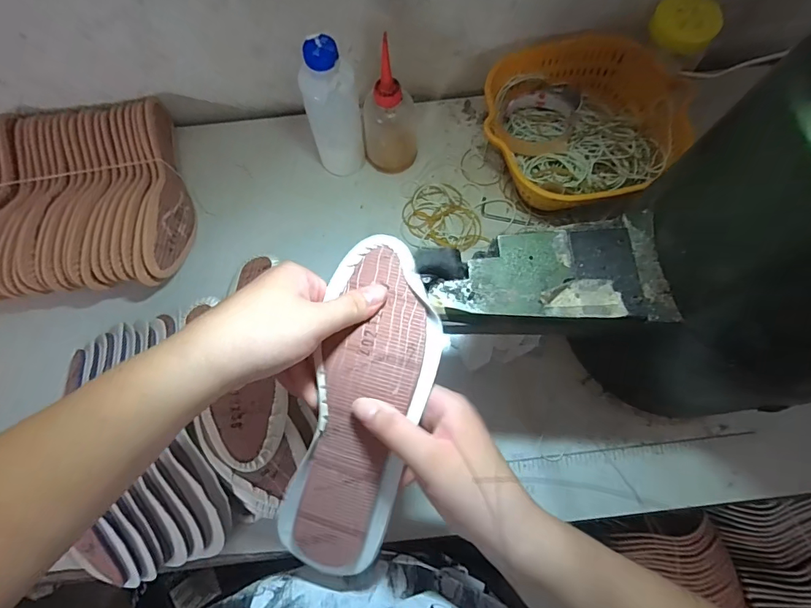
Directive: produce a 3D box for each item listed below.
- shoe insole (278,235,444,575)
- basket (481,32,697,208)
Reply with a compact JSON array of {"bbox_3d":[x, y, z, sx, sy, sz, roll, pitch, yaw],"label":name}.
[{"bbox_3d":[-0.030,0.075,0.319,0.083,0.032,0.239,14,91,6],"label":"shoe insole"},{"bbox_3d":[0.204,-0.207,0.530,0.218,0.085,0.202,-1,72,2],"label":"basket"}]

